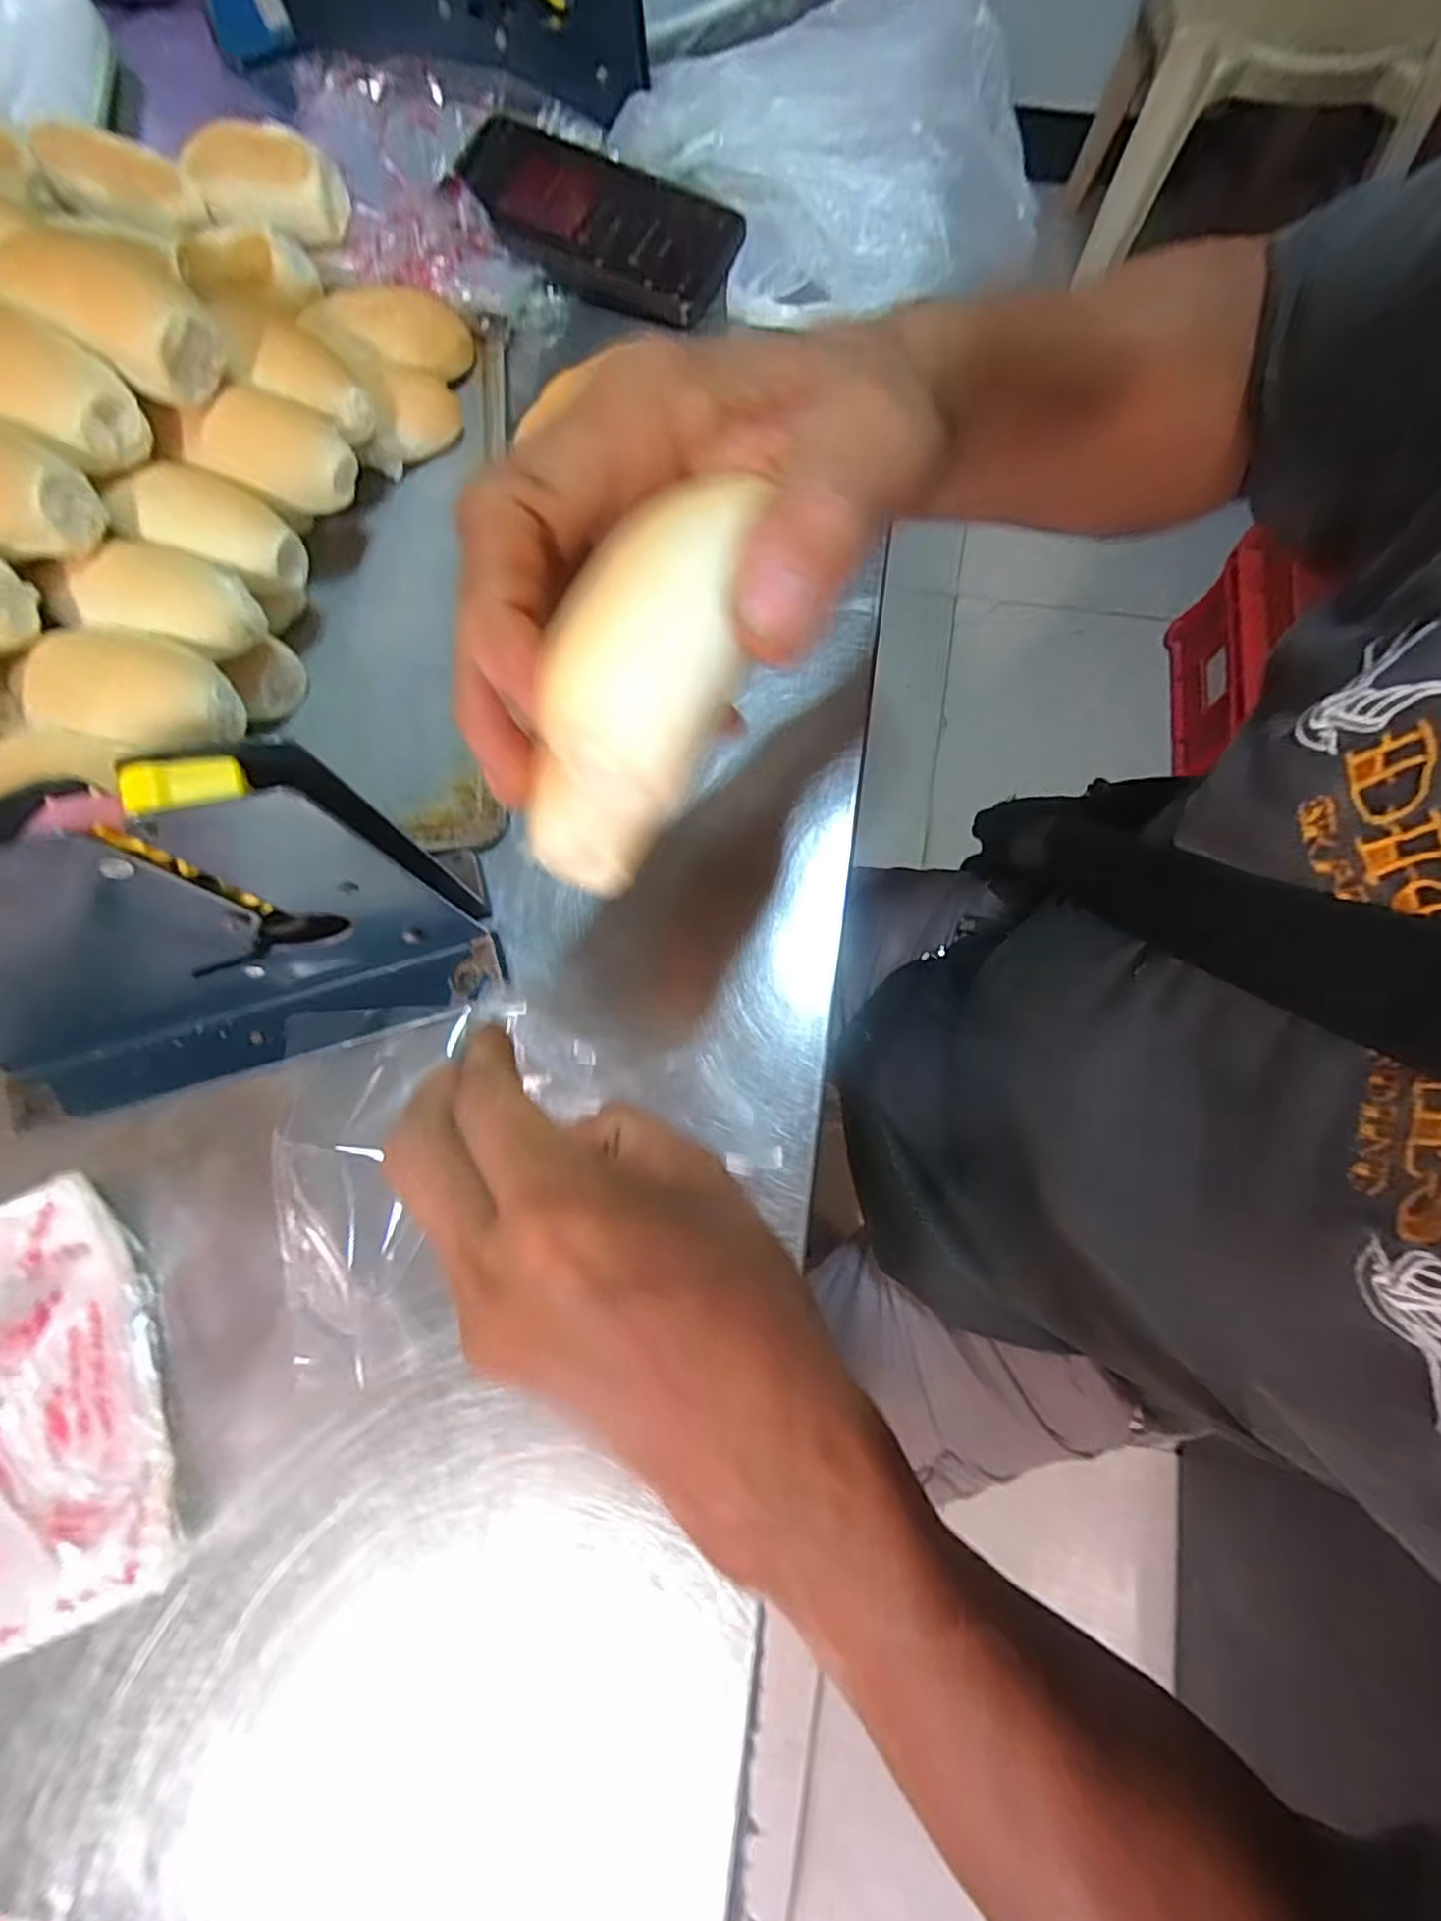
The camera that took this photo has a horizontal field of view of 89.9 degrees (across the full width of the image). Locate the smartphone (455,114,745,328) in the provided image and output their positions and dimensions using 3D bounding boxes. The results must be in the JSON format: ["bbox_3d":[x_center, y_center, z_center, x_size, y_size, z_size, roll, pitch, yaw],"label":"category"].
[{"bbox_3d":[-0.072,-0.418,0.406,0.168,0.016,0.083,26,79,8],"label":"smartphone"}]

